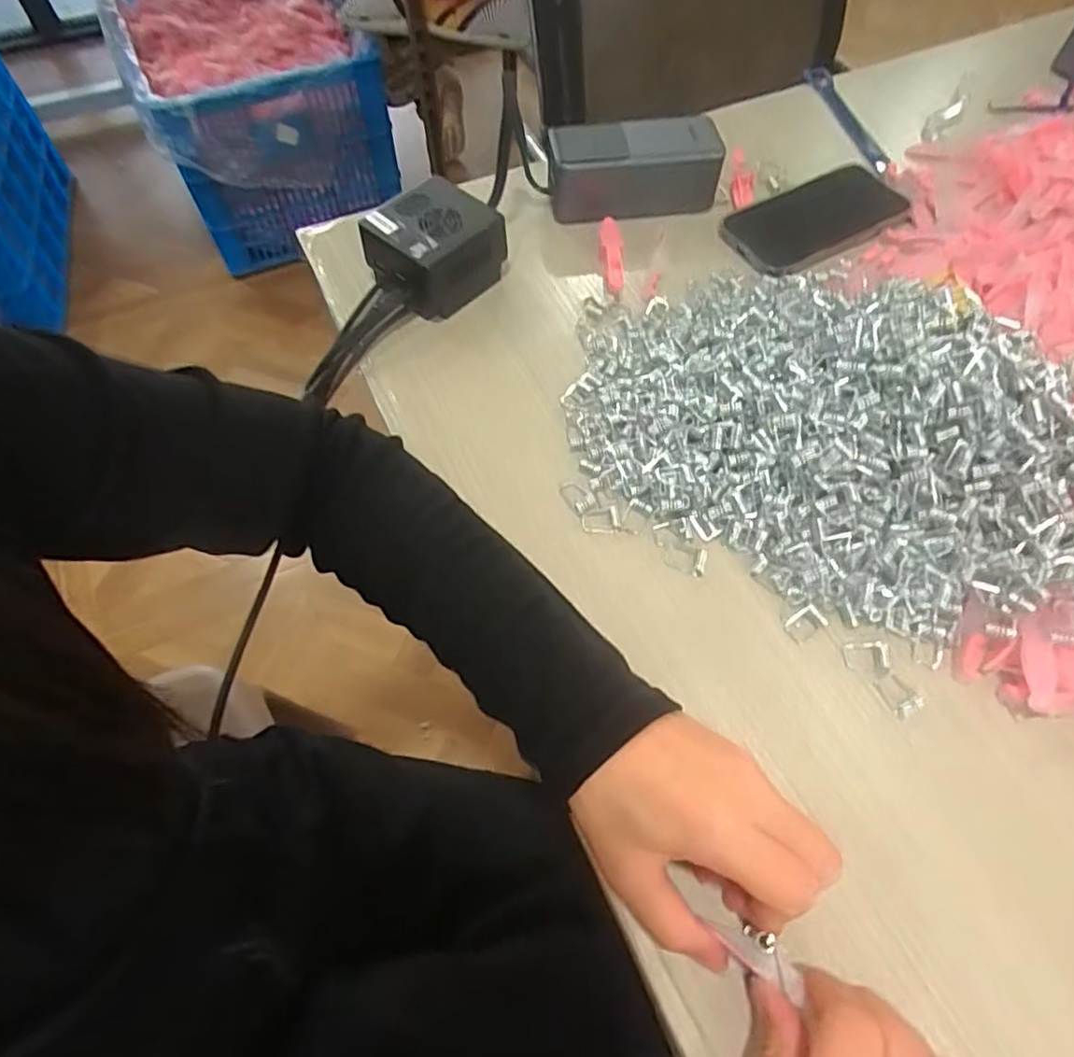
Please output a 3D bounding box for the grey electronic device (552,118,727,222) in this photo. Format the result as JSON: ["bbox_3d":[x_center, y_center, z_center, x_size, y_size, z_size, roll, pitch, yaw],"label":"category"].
[{"bbox_3d":[0.076,-0.280,0.509,0.130,0.054,0.049,-4,61,-3],"label":"grey electronic device"}]

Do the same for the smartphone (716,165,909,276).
[{"bbox_3d":[0.215,-0.241,0.506,0.132,0.016,0.080,-22,63,-12],"label":"smartphone"}]

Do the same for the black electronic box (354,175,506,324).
[{"bbox_3d":[-0.073,-0.198,0.470,0.073,0.055,0.085,39,68,19],"label":"black electronic box"}]

